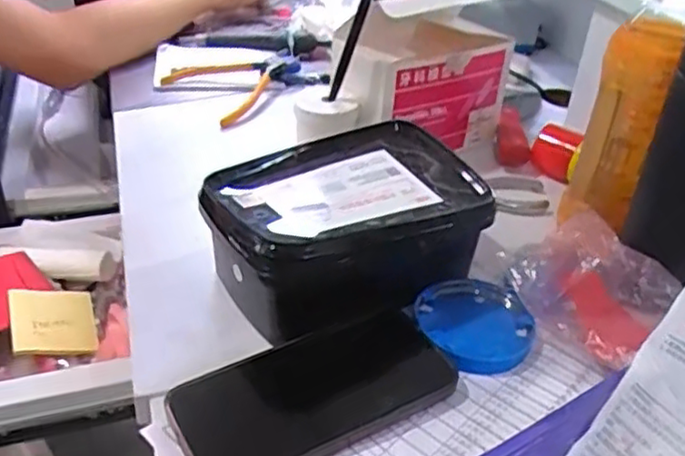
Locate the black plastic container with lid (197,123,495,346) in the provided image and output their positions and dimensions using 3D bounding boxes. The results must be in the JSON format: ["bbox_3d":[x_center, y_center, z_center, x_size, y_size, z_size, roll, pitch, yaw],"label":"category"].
[{"bbox_3d":[-0.002,-0.002,0.482,0.176,0.076,0.123,-14,38,-26],"label":"black plastic container with lid"}]

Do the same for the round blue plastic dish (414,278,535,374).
[{"bbox_3d":[0.088,0.060,0.452,0.072,0.022,0.071,4,34,-2],"label":"round blue plastic dish"}]

